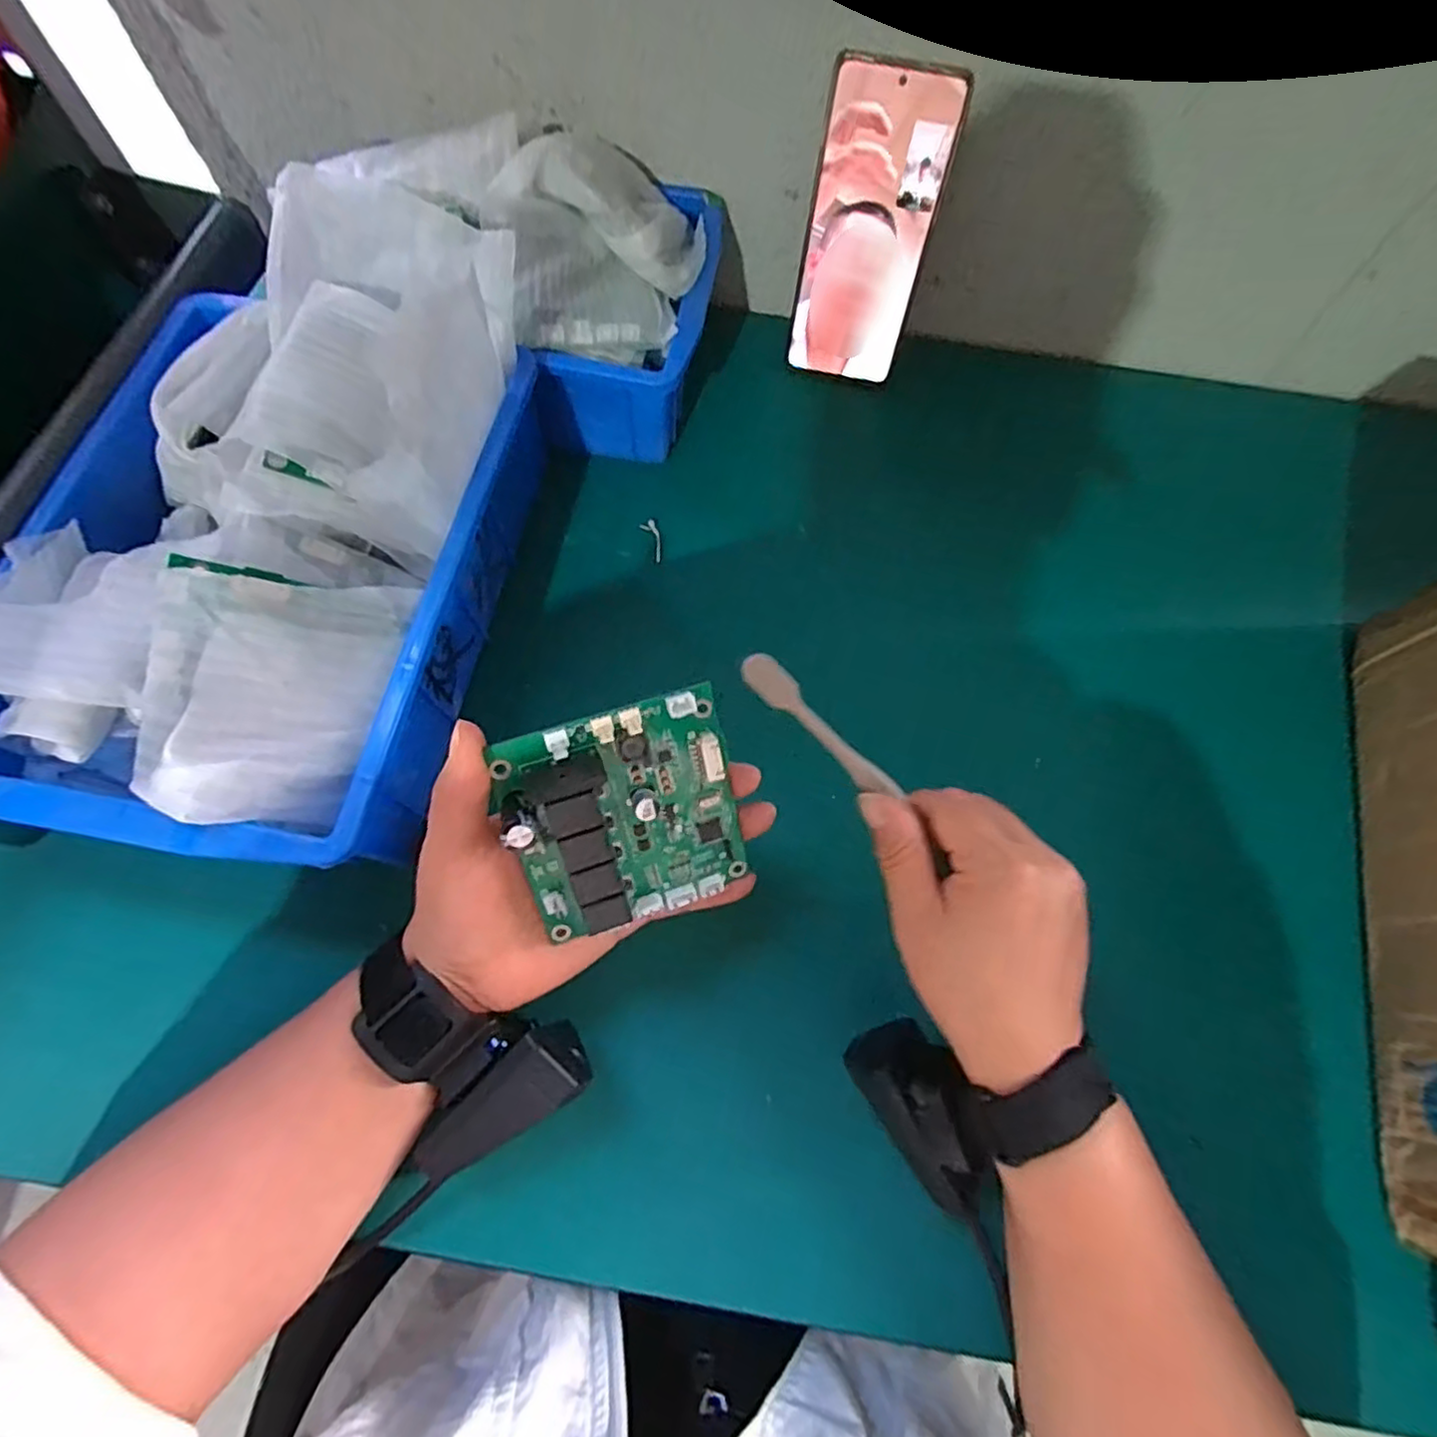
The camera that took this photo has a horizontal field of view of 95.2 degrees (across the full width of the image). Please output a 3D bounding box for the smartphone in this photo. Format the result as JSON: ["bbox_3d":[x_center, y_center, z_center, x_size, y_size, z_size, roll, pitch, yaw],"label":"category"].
[{"bbox_3d":[0.094,-0.300,0.413,0.076,0.161,0.006,11,48,2],"label":"smartphone"}]

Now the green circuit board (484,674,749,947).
[{"bbox_3d":[-0.033,0.044,0.258,0.085,0.092,0.025,-17,25,-11],"label":"green circuit board"}]

